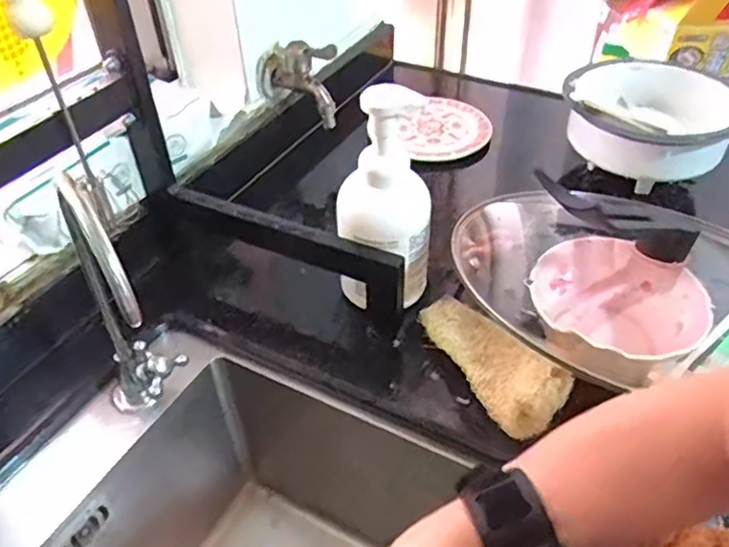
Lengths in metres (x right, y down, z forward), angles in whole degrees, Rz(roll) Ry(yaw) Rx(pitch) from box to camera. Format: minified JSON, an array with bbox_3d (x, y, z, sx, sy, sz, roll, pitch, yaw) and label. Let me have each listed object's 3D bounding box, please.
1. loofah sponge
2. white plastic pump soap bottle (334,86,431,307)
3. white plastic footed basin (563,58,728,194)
[{"bbox_3d":[0.105,0.062,0.518,0.065,0.039,0.152,-21,45,-20],"label":"loofah sponge"},{"bbox_3d":[0.017,-0.052,0.526,0.079,0.200,0.059,3,42,6],"label":"white plastic pump soap bottle"},{"bbox_3d":[0.330,-0.176,0.716,0.184,0.087,0.201,15,45,18],"label":"white plastic footed basin"}]

